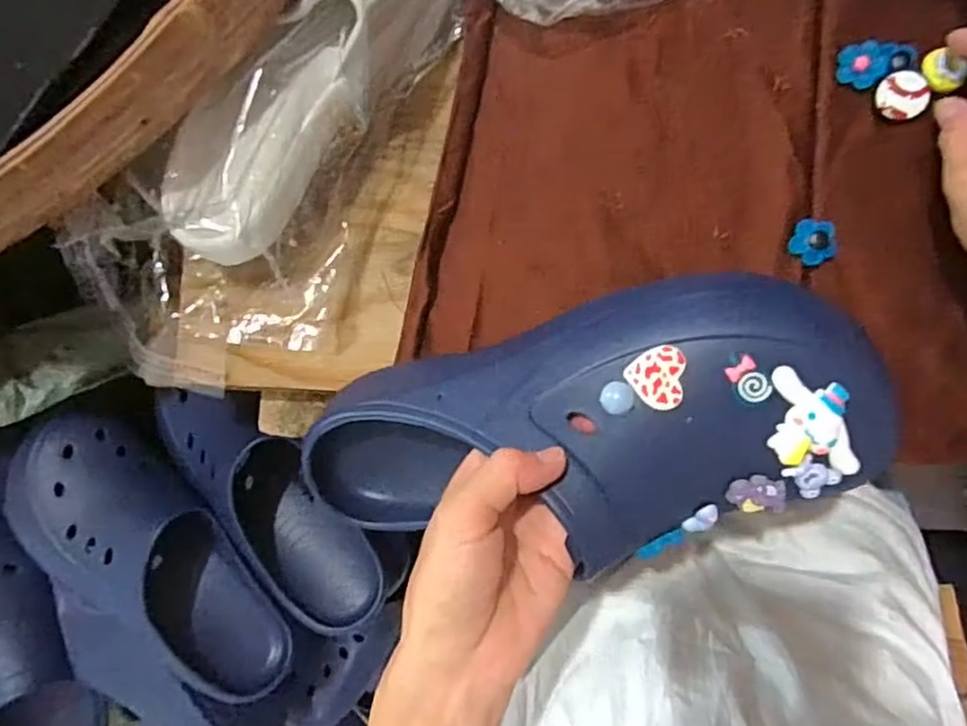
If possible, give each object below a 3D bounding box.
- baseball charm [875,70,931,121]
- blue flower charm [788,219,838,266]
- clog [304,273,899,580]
[{"bbox_3d":[0.230,-0.147,0.362,0.025,0.006,0.027,0,89,9],"label":"baseball charm"},{"bbox_3d":[0.183,-0.067,0.365,0.024,0.009,0.025,0,89,9],"label":"blue flower charm"},{"bbox_3d":[0.036,0.033,0.329,0.288,0.077,0.118,-9,90,20],"label":"clog"}]

